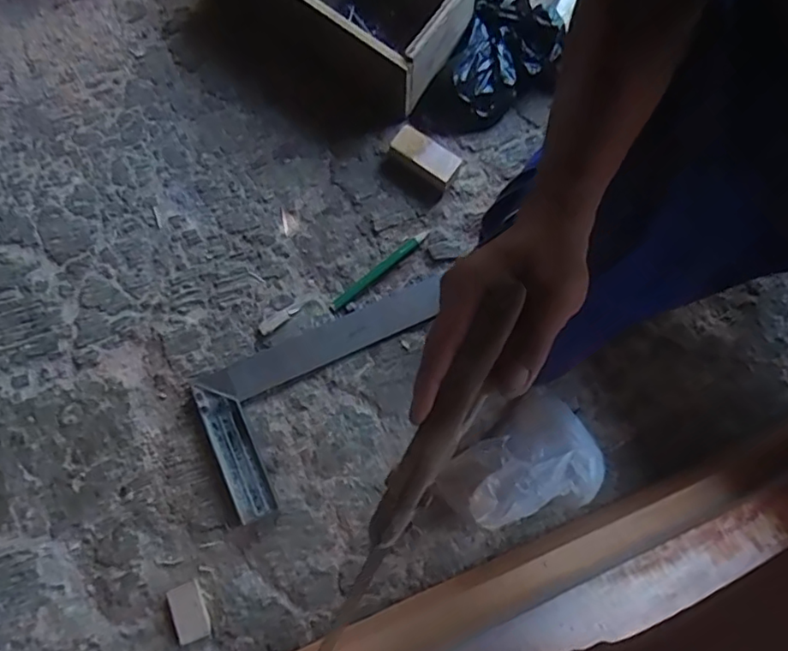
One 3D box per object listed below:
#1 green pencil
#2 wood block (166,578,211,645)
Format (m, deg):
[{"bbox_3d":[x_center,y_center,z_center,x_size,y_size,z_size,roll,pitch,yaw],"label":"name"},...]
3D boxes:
[{"bbox_3d":[-0.014,-0.063,0.656,0.131,0.006,0.013,-38,80,-8],"label":"green pencil"},{"bbox_3d":[-0.201,0.279,0.581,0.031,0.004,0.052,-23,78,-5],"label":"wood block"}]

